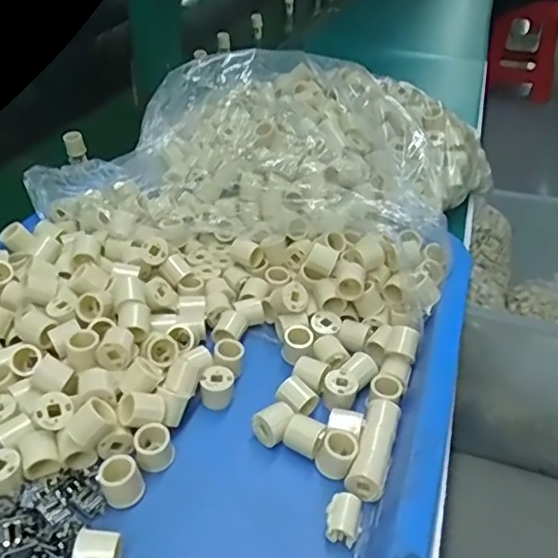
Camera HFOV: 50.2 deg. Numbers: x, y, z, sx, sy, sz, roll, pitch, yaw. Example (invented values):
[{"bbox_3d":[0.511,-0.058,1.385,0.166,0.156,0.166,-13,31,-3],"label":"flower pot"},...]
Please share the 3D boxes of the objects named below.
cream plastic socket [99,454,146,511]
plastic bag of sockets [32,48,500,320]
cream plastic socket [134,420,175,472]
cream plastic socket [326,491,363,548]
[{"bbox_3d":[-0.080,0.103,0.305,0.020,0.019,0.018,-13,38,-17],"label":"cream plastic socket"},{"bbox_3d":[0.011,-0.120,0.526,0.325,0.090,0.289,11,37,15],"label":"plastic bag of sockets"},{"bbox_3d":[-0.067,0.090,0.322,0.019,0.020,0.019,-10,37,-13],"label":"cream plastic socket"},{"bbox_3d":[0.033,0.119,0.297,0.017,0.013,0.022,7,36,9],"label":"cream plastic socket"}]

